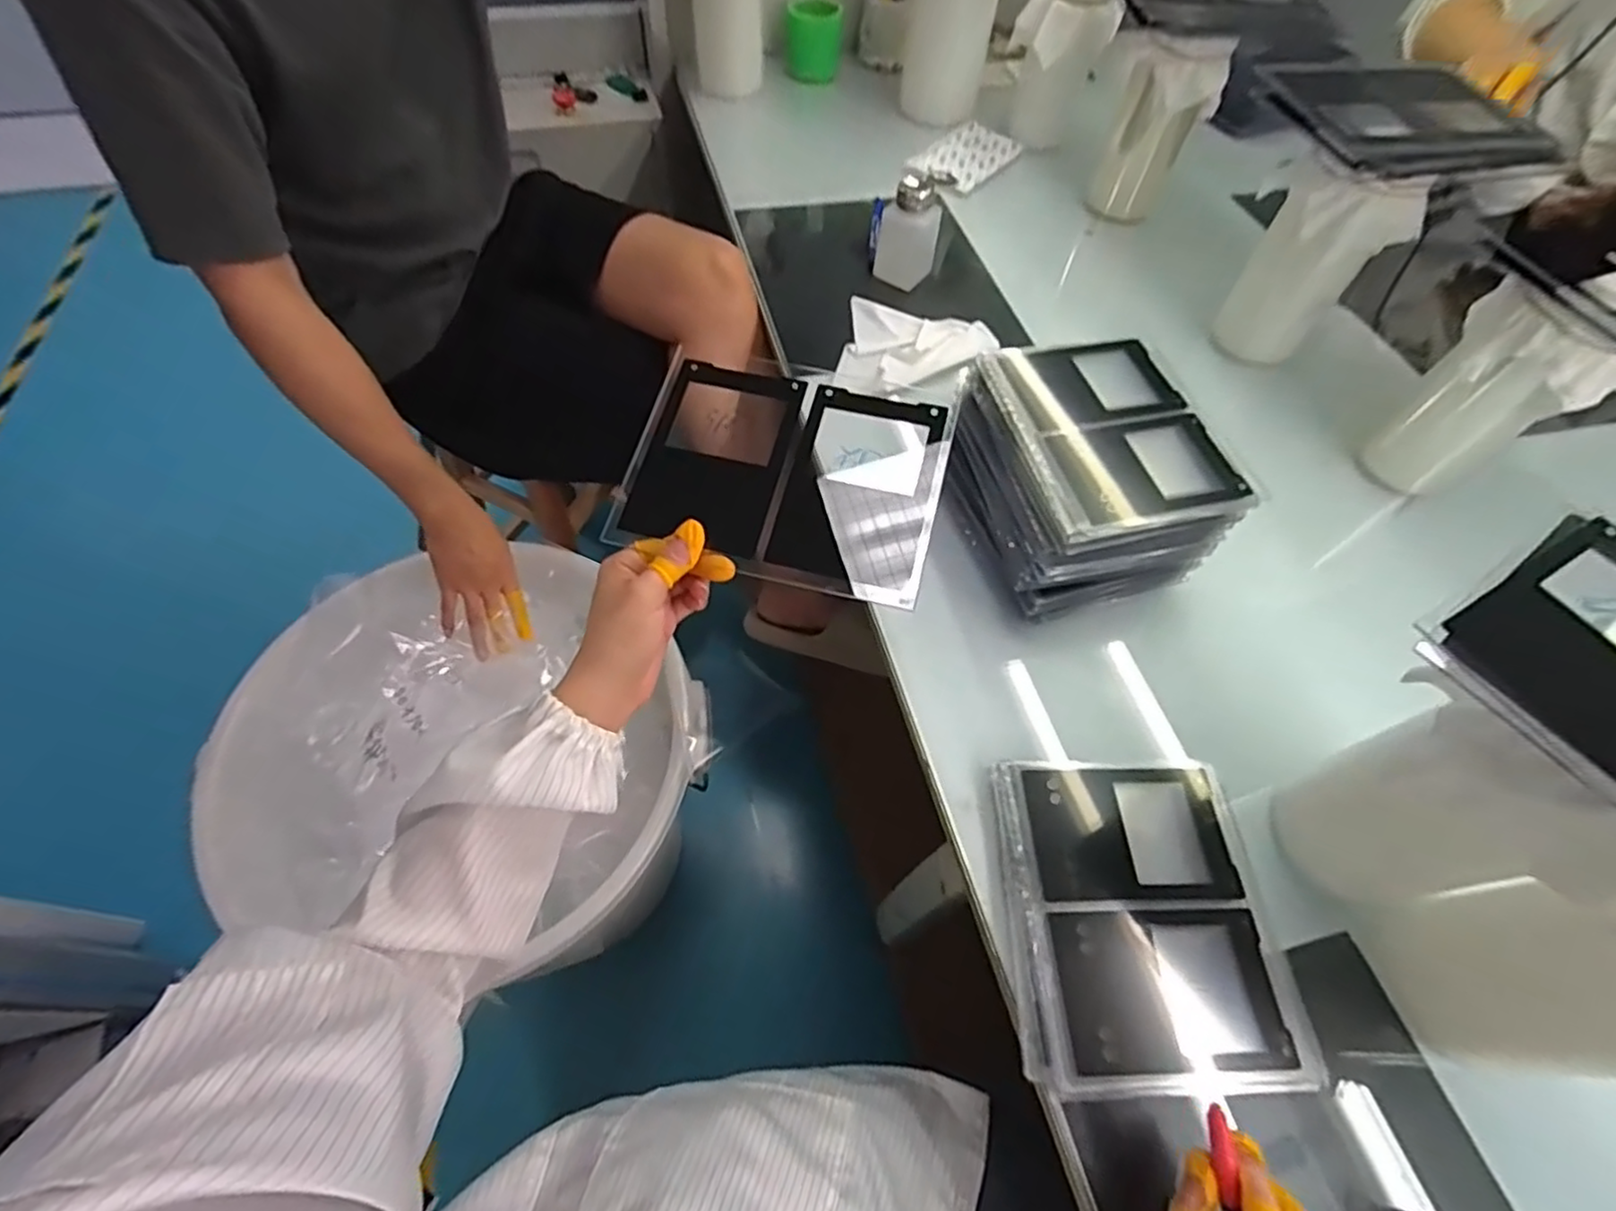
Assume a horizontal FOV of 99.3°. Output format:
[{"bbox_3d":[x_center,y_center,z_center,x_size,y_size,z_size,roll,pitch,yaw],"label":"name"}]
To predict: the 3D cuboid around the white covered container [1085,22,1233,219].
[{"bbox_3d":[0.412,-0.580,0.845,0.097,0.208,0.112,-30,65,-20],"label":"white covered container"}]

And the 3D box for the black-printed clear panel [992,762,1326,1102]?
[{"bbox_3d":[0.218,0.203,0.459,0.170,0.021,0.197,1,59,-3],"label":"black-printed clear panel"}]

